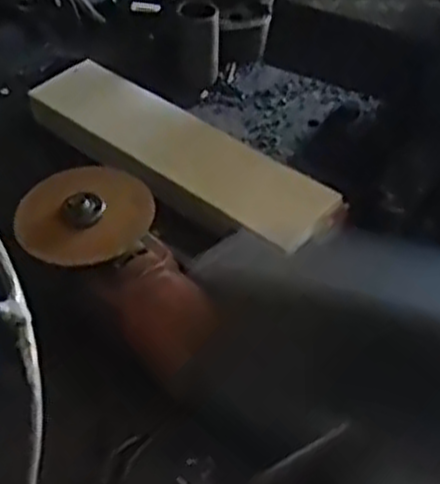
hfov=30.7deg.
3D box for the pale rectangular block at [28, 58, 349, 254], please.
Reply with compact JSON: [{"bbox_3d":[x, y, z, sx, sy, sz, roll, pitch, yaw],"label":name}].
[{"bbox_3d":[-0.037,-0.077,0.690,0.307,0.028,0.082,32,59,26],"label":"pale rectangular block"}]

